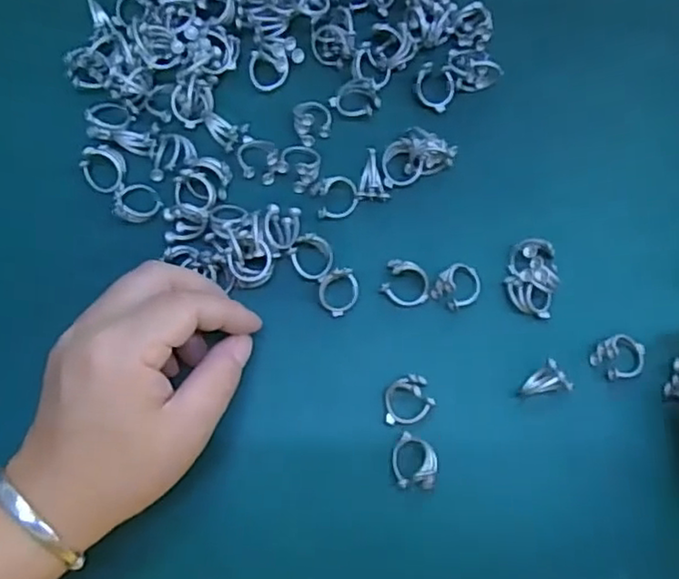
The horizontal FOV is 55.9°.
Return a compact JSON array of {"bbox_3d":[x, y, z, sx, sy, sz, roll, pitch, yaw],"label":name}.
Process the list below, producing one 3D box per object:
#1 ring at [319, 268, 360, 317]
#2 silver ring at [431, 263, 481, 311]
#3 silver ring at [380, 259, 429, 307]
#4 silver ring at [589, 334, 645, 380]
[{"bbox_3d":[0.000,0.001,0.312,0.019,0.011,0.022,0,77,-3],"label":"ring"},{"bbox_3d":[0.059,-0.002,0.317,0.025,0.012,0.021,-39,82,-10],"label":"silver ring"},{"bbox_3d":[0.034,-0.003,0.318,0.024,0.007,0.021,21,77,2],"label":"silver ring"},{"bbox_3d":[0.138,0.033,0.312,0.022,0.009,0.023,1,77,-2],"label":"silver ring"}]

